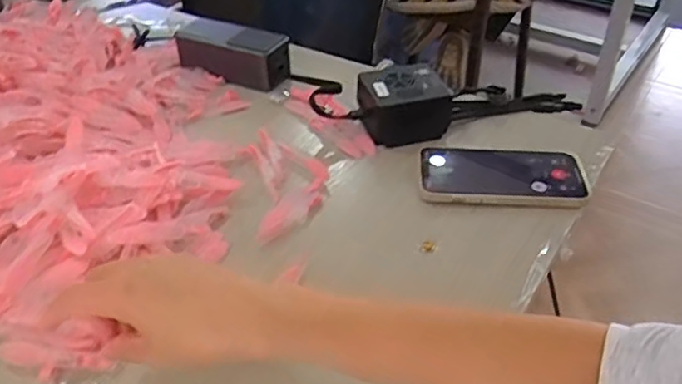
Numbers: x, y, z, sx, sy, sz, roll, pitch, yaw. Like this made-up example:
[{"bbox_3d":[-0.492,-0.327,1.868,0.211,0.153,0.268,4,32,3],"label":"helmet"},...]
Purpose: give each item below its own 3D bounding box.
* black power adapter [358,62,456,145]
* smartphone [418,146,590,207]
[{"bbox_3d":[0.063,-0.089,0.615,0.081,0.053,0.066,-10,40,-12],"label":"black power adapter"},{"bbox_3d":[0.145,-0.018,0.556,0.146,0.013,0.082,2,39,2],"label":"smartphone"}]

